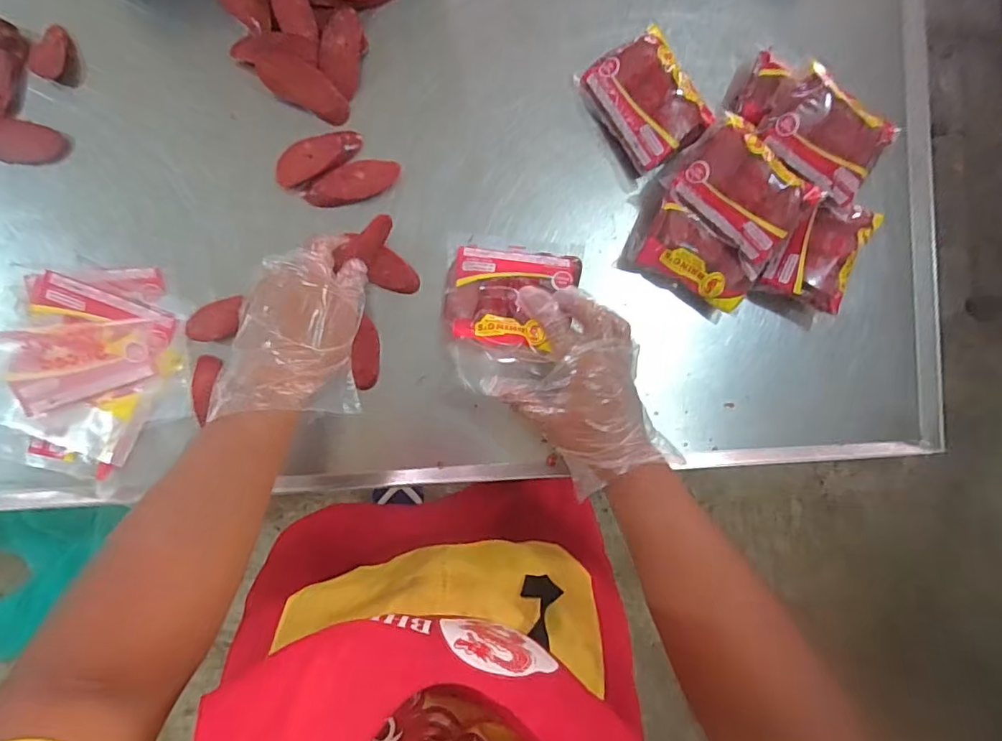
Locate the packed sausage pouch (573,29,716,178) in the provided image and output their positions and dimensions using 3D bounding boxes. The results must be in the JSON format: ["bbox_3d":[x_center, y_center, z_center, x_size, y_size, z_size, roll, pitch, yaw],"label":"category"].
[{"bbox_3d":[0.159,-0.295,0.594,0.097,0.052,0.129,-33,94,-6],"label":"packed sausage pouch"}]

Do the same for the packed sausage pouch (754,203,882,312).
[{"bbox_3d":[0.353,-0.132,0.611,0.089,0.050,0.123,26,87,-6],"label":"packed sausage pouch"}]

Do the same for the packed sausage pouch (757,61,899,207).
[{"bbox_3d":[0.342,-0.246,0.568,0.129,0.036,0.100,34,86,-6],"label":"packed sausage pouch"}]

